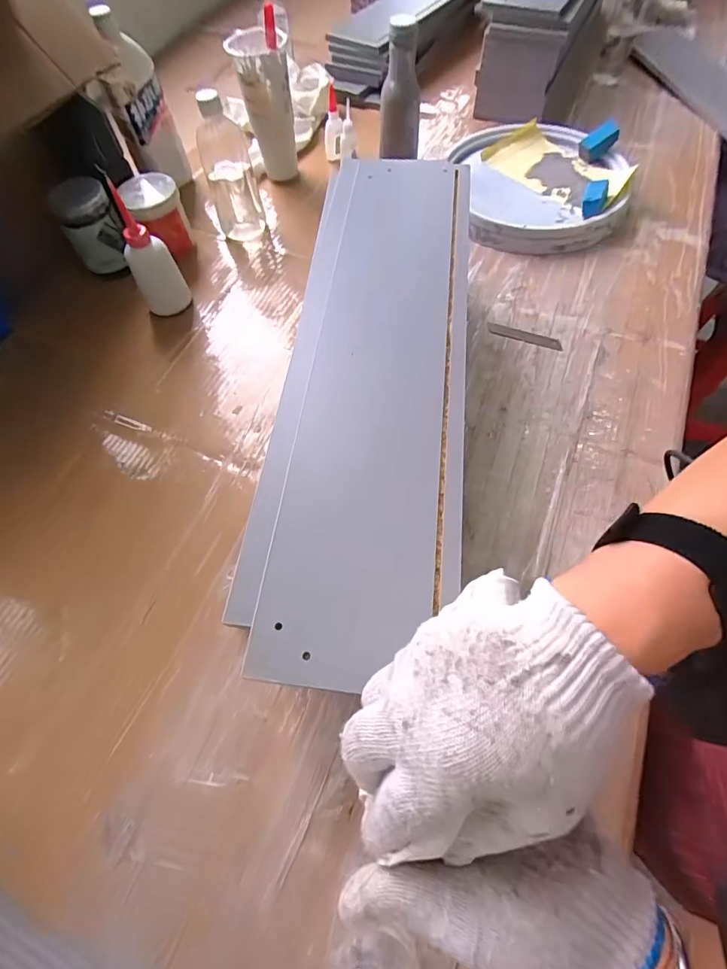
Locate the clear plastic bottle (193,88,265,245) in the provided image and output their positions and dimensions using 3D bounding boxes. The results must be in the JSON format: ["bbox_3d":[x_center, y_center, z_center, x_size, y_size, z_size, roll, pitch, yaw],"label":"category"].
[{"bbox_3d":[-0.199,-0.462,0.665,0.069,0.182,0.069,-16,61,-5],"label":"clear plastic bottle"}]

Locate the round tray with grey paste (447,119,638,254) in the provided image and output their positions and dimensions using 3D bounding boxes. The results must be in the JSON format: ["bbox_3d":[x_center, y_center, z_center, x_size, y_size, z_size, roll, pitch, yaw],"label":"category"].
[{"bbox_3d":[0.270,-0.477,0.720,0.283,0.049,0.302,-7,60,0],"label":"round tray with grey paste"}]

